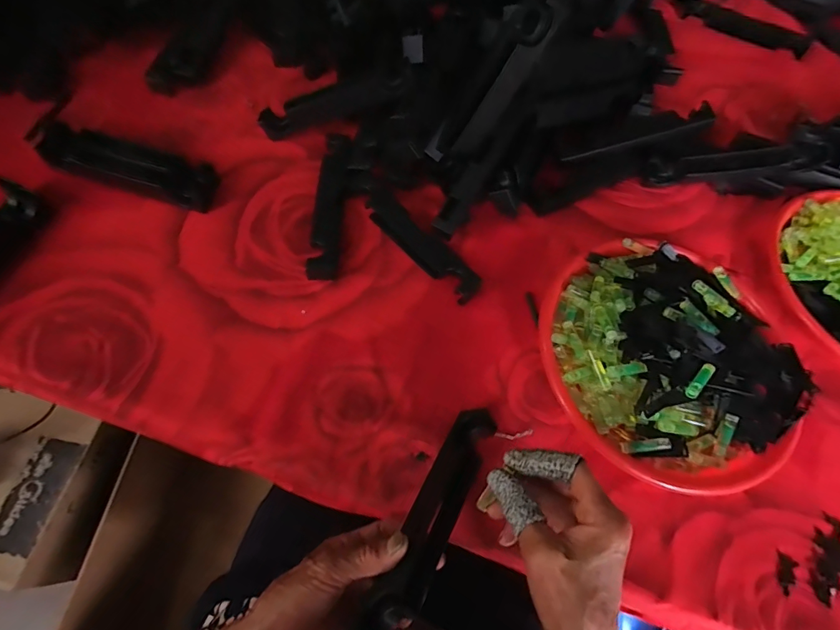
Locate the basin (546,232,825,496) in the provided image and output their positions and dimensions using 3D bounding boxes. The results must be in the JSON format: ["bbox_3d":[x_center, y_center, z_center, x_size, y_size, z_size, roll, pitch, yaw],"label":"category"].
[{"bbox_3d":[0.242,0.037,0.416,0.226,0.066,0.241,1,63,-3],"label":"basin"}]

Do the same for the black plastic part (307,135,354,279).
[{"bbox_3d":[-0.101,-0.127,0.495,0.032,0.019,0.195,4,63,-2],"label":"black plastic part"}]

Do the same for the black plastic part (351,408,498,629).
[{"bbox_3d":[0.012,0.151,0.331,0.034,0.023,0.187,26,53,9],"label":"black plastic part"}]

